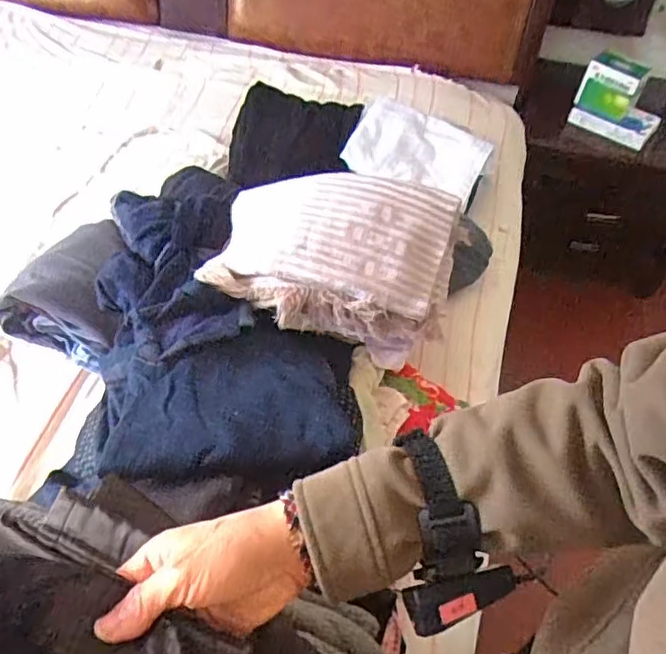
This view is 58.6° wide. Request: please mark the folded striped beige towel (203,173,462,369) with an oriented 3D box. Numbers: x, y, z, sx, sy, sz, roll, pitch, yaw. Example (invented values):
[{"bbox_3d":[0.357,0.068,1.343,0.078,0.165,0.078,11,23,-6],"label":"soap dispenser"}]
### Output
[{"bbox_3d":[-0.005,-0.099,0.913,0.364,0.166,0.224,11,55,6],"label":"folded striped beige towel"}]

